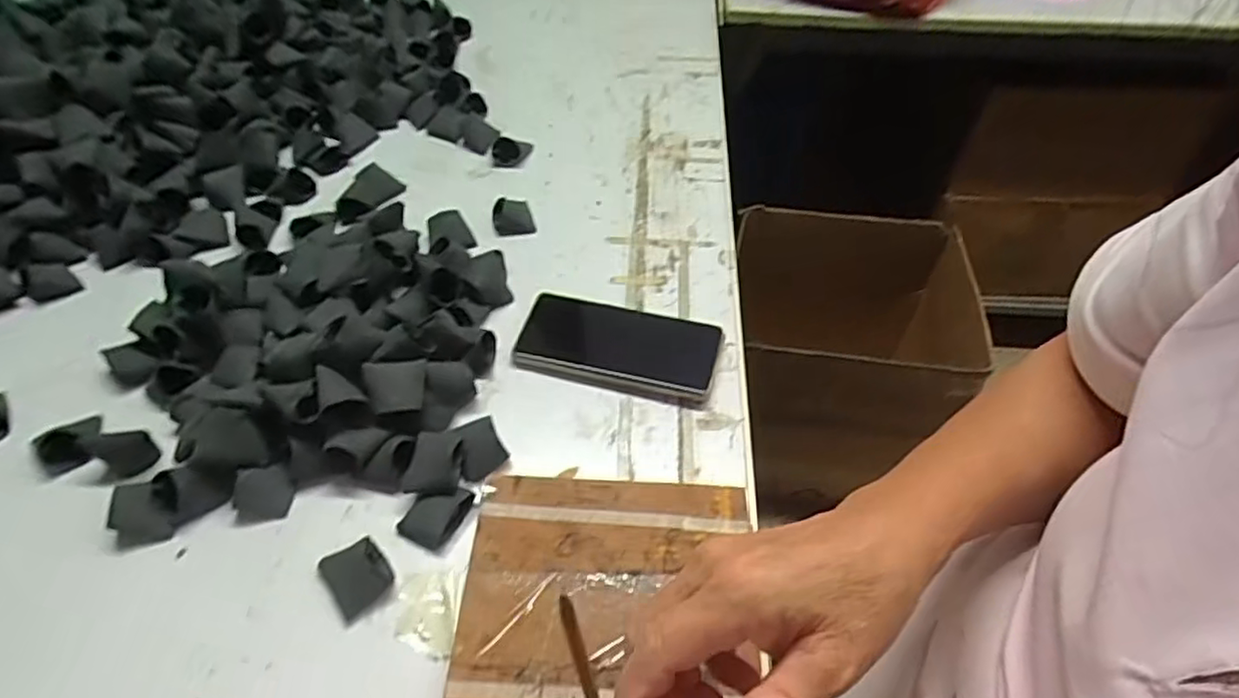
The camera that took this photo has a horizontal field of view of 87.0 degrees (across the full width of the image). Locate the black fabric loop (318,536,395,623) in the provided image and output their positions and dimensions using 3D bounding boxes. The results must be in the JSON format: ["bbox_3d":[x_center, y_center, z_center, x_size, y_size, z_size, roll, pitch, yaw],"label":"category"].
[{"bbox_3d":[-0.166,0.142,0.411,0.036,0.010,0.042,-34,58,-25],"label":"black fabric loop"}]

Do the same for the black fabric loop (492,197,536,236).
[{"bbox_3d":[-0.103,-0.130,0.634,0.039,0.013,0.038,-7,50,-5],"label":"black fabric loop"}]

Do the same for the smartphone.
[{"bbox_3d":[-0.001,-0.003,0.536,0.161,0.013,0.081,12,51,10],"label":"smartphone"}]

